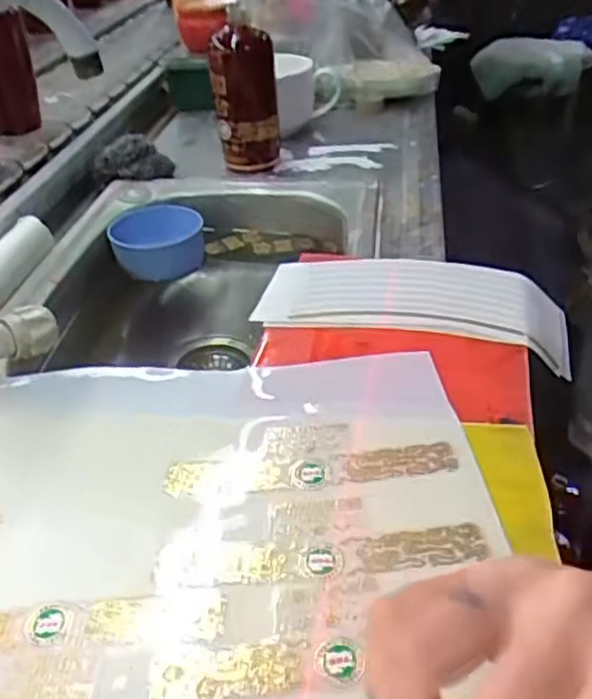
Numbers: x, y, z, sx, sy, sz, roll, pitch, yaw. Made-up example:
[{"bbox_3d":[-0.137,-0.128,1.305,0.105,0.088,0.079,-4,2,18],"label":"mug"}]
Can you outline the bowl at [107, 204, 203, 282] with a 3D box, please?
[{"bbox_3d":[-0.163,-0.124,0.818,0.106,0.069,0.094,-6,37,-7],"label":"bowl"}]

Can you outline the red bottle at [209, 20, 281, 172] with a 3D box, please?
[{"bbox_3d":[-0.062,-0.307,0.845,0.078,0.160,0.075,-4,38,-2],"label":"red bottle"}]

